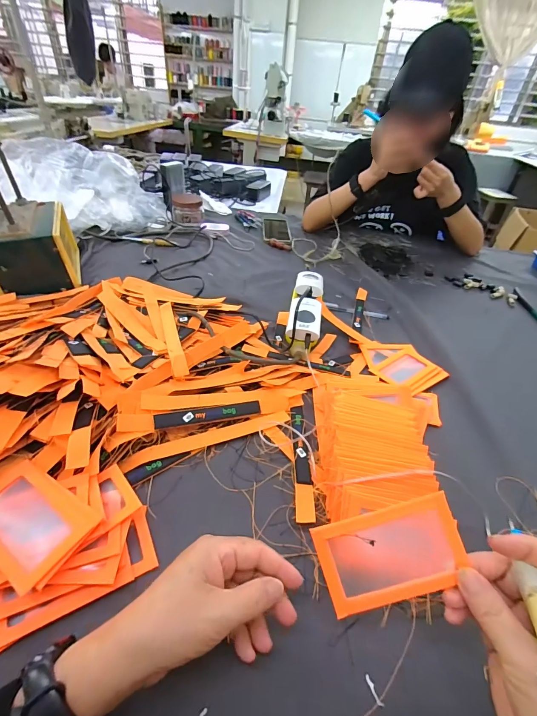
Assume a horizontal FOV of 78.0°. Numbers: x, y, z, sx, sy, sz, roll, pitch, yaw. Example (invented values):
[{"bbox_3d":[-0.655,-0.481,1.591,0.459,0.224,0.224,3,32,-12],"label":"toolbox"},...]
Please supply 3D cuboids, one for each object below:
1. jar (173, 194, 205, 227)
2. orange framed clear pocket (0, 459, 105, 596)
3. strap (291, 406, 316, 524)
[{"bbox_3d":[-0.230,-0.422,0.944,0.088,0.057,0.099,-6,42,-14],"label":"jar"},{"bbox_3d":[-0.214,0.143,0.296,0.106,0.009,0.071,28,49,20],"label":"orange framed clear pocket"},{"bbox_3d":[0.042,0.121,0.411,0.021,0.007,0.163,4,41,-3],"label":"strap"}]

